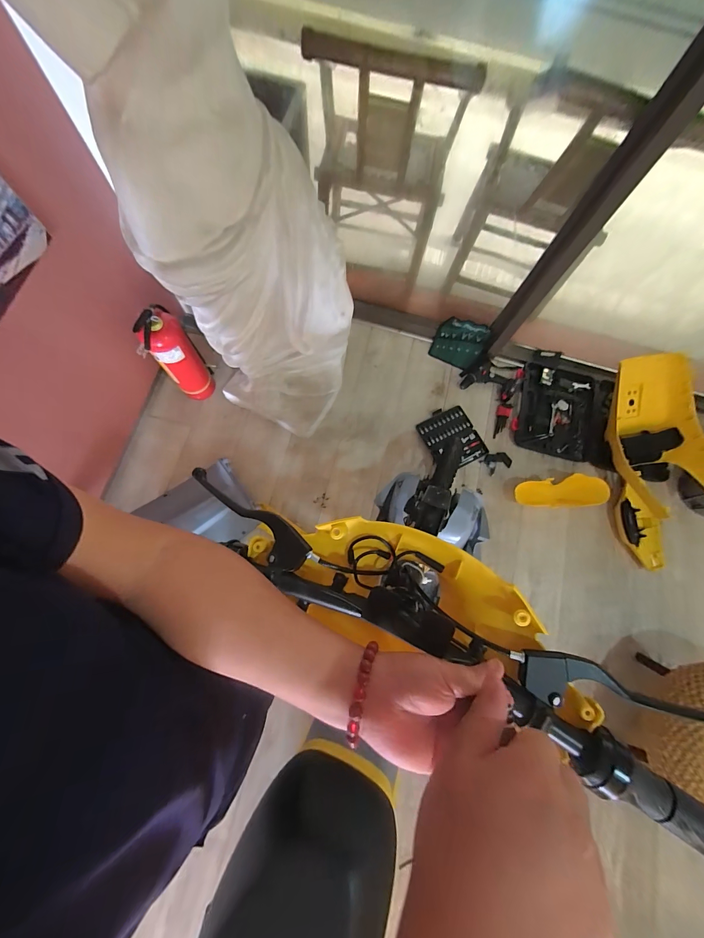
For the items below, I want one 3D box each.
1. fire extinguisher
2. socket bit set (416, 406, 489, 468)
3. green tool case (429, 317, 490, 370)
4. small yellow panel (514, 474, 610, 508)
[{"bbox_3d":[-0.624,-0.395,1.204,0.158,0.432,0.153,-41,82,-12],"label":"fire extinguisher"},{"bbox_3d":[0.421,-0.132,1.436,0.224,0.028,0.251,-23,80,-6],"label":"socket bit set"},{"bbox_3d":[0.468,-0.555,1.483,0.211,0.084,0.173,22,75,2],"label":"green tool case"},{"bbox_3d":[0.818,0.088,1.344,0.321,0.071,0.121,-3,78,11],"label":"small yellow panel"}]

